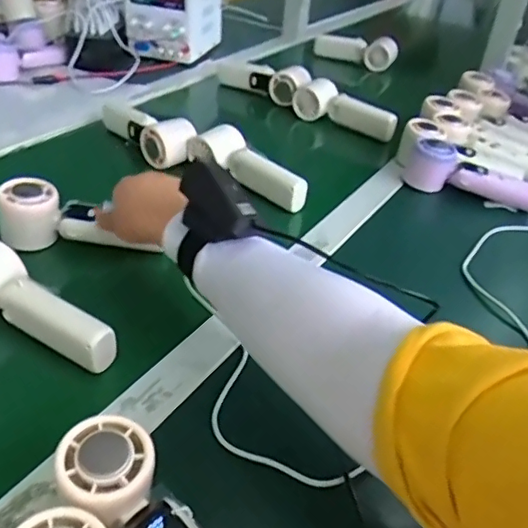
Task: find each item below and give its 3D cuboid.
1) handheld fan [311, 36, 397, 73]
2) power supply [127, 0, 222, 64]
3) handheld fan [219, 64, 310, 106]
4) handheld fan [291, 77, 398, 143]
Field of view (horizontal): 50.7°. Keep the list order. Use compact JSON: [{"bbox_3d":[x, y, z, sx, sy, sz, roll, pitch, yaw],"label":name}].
[{"bbox_3d":[0.195,-0.466,1.202,0.180,0.073,0.042,20,40,16],"label":"handheld fan"},{"bbox_3d":[-0.175,-0.509,1.097,0.145,0.156,0.168,13,38,8],"label":"power supply"},{"bbox_3d":[0.005,-0.334,0.995,0.180,0.049,0.064,33,45,30],"label":"handheld fan"},{"bbox_3d":[0.124,-0.242,0.886,0.044,0.052,0.182,-25,48,-34],"label":"handheld fan"}]

